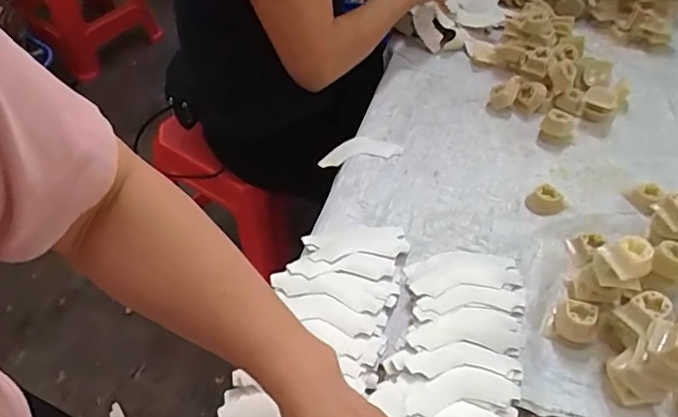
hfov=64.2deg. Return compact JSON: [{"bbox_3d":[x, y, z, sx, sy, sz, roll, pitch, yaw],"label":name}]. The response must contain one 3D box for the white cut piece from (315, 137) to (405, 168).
[{"bbox_3d":[0.028,-0.084,0.756,0.113,0.007,0.050,-10,48,-12],"label":"white cut piece"}]

